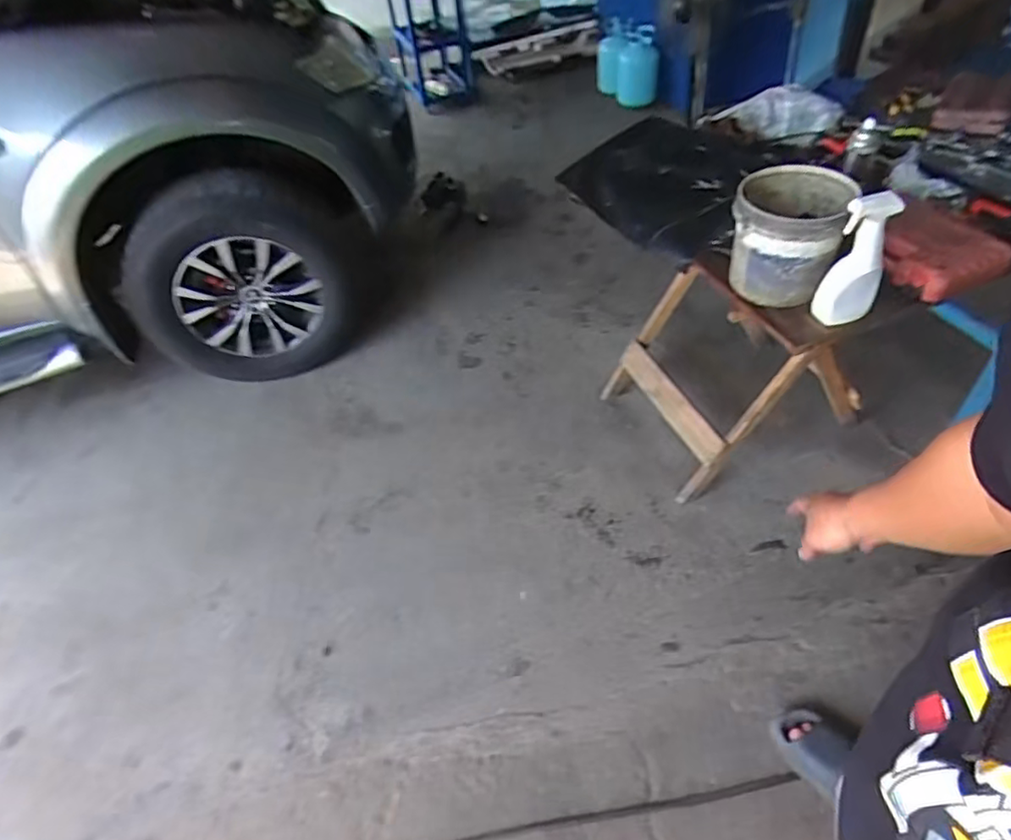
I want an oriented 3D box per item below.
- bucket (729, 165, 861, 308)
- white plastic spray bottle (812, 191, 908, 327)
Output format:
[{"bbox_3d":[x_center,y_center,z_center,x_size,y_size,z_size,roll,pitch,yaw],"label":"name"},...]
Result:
[{"bbox_3d":[0.531,-0.353,1.142,0.186,0.215,0.229,10,49,19],"label":"bucket"},{"bbox_3d":[0.610,-0.276,1.024,0.092,0.245,0.079,28,57,26],"label":"white plastic spray bottle"}]

